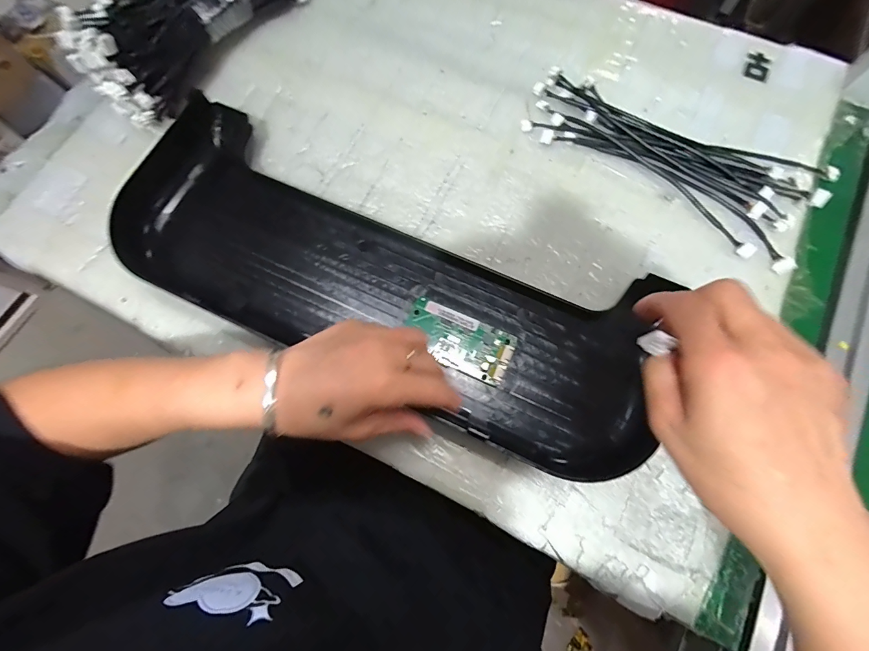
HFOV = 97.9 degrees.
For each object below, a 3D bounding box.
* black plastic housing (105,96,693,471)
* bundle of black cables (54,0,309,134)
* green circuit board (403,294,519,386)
[{"bbox_3d":[-0.046,-0.042,0.337,0.478,0.046,0.176,25,76,7],"label":"black plastic housing"},{"bbox_3d":[-0.248,-0.350,0.405,0.127,0.071,0.310,29,76,8],"label":"bundle of black cables"},{"bbox_3d":[0.020,0.012,0.328,0.094,0.010,0.047,25,76,7],"label":"green circuit board"}]

